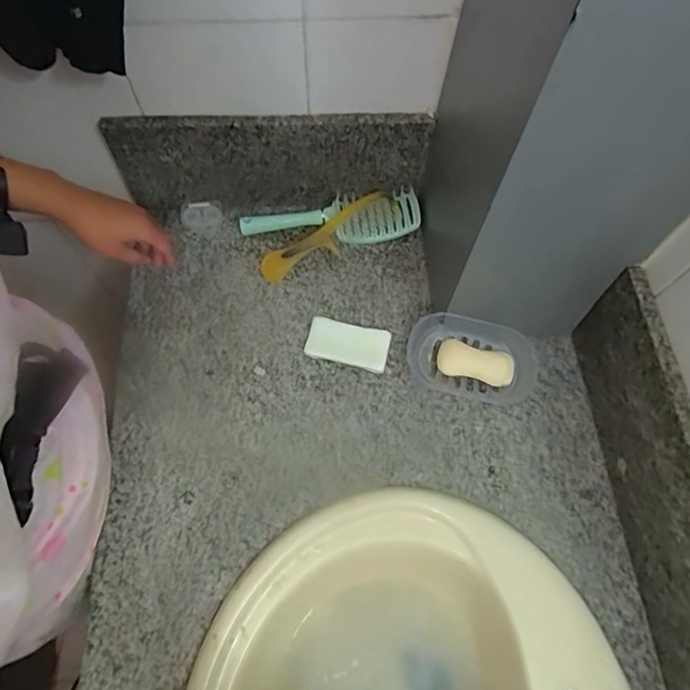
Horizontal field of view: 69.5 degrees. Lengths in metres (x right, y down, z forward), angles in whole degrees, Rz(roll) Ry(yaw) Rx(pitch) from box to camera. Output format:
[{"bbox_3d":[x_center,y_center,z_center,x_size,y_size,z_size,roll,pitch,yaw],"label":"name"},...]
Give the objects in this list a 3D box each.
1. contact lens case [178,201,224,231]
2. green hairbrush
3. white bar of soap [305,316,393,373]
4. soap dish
[{"bbox_3d":[-0.208,-0.185,0.721,0.059,0.020,0.042,-14,67,-8],"label":"contact lens case"},{"bbox_3d":[-0.019,-0.178,0.710,0.253,0.043,0.069,-10,66,-6],"label":"green hairbrush"},{"bbox_3d":[0.003,0.000,0.641,0.103,0.024,0.056,13,66,4],"label":"white bar of soap"},{"bbox_3d":[0.155,0.024,0.621,0.155,0.055,0.095,16,66,5],"label":"soap dish"}]

